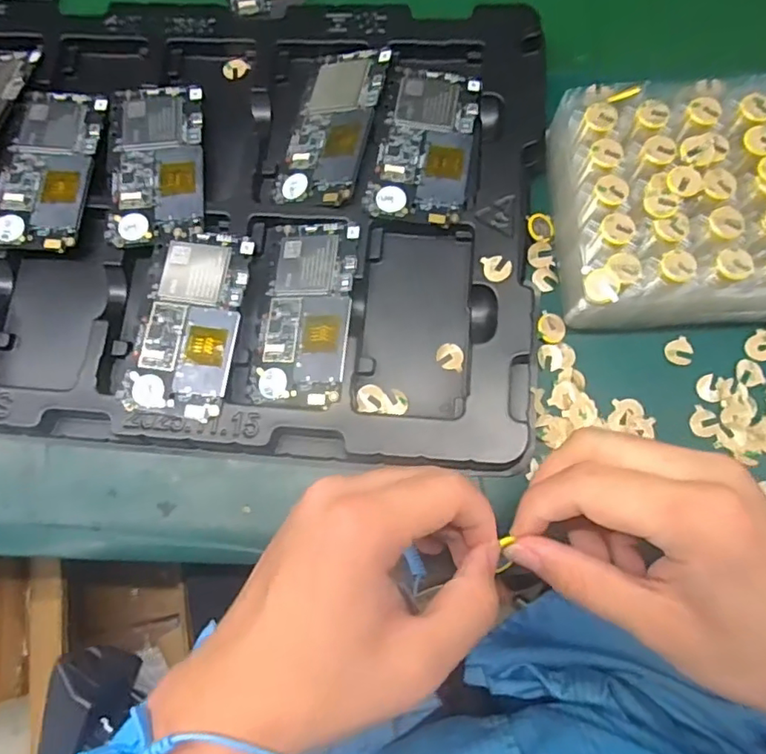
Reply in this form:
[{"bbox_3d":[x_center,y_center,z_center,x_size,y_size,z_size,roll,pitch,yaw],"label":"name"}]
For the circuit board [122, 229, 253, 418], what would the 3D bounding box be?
[{"bbox_3d":[-0.125,-0.036,0.374,0.062,0.011,0.122,8,78,3],"label":"circuit board"}]

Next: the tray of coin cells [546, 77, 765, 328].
[{"bbox_3d":[0.200,-0.110,0.360,0.172,0.052,0.147,-3,77,1],"label":"tray of coin cells"}]

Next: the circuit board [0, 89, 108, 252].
[{"bbox_3d":[-0.237,-0.150,0.405,0.063,0.004,0.123,7,77,3],"label":"circuit board"}]

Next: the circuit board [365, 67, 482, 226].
[{"bbox_3d":[0.031,-0.164,0.395,0.065,0.004,0.122,9,78,3],"label":"circuit board"}]

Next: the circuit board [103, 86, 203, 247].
[{"bbox_3d":[-0.159,-0.153,0.403,0.065,0.005,0.124,-5,77,0],"label":"circuit board"}]

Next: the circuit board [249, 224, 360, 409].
[{"bbox_3d":[-0.050,-0.042,0.376,0.061,0.006,0.125,4,77,20],"label":"circuit board"}]

